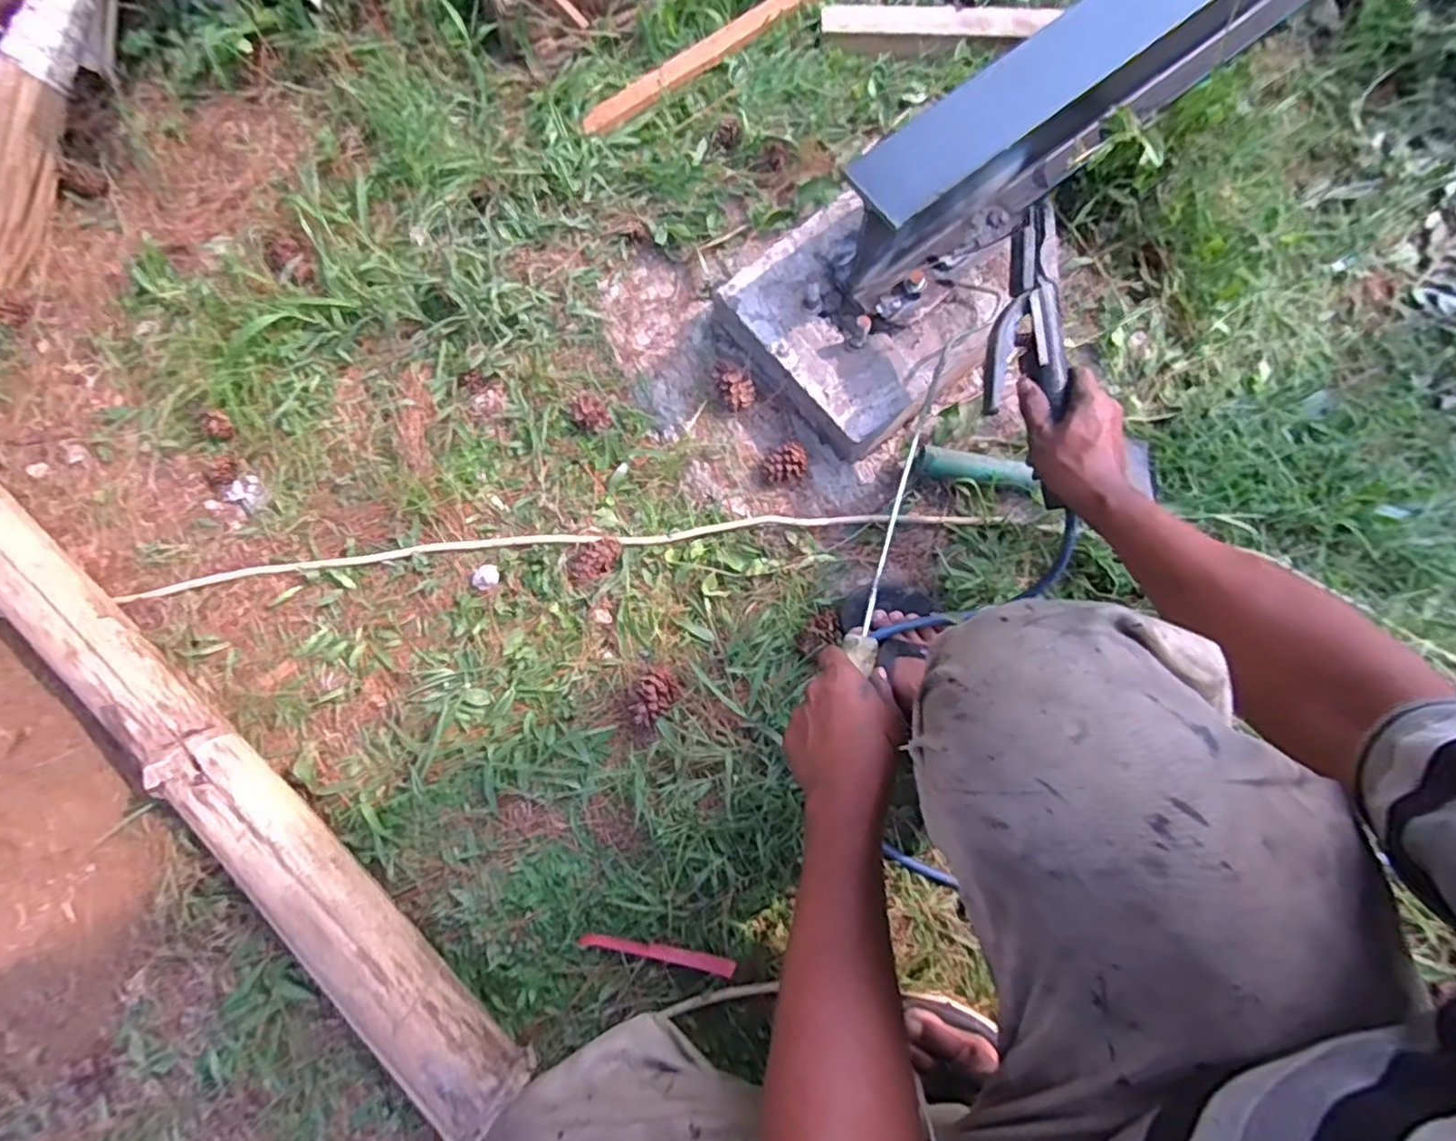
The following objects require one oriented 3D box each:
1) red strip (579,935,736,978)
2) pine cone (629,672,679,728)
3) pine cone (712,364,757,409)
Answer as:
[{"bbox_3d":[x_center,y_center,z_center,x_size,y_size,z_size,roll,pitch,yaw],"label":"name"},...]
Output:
[{"bbox_3d":[-0.070,0.382,0.649,0.156,0.010,0.018,11,79,2],"label":"red strip"},{"bbox_3d":[-0.081,0.137,0.702,0.041,0.035,0.058,40,84,10],"label":"pine cone"},{"bbox_3d":[0.008,-0.214,0.763,0.035,0.038,0.054,-27,79,-1],"label":"pine cone"}]

